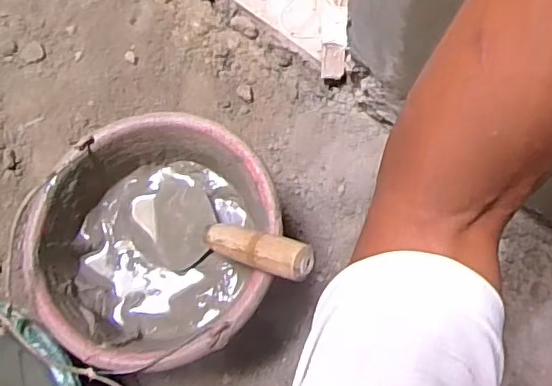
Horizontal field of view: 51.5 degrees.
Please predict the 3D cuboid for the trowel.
[{"bbox_3d":[-0.056,0.040,0.566,0.249,0.059,0.095,15,69,47],"label":"trowel"}]

